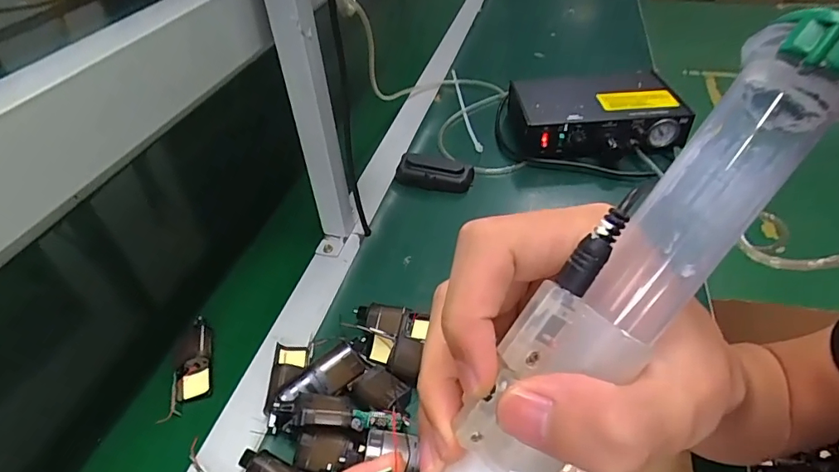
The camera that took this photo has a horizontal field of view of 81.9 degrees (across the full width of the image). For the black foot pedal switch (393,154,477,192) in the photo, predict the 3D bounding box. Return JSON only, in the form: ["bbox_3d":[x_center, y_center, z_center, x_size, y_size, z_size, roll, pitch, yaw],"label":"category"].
[{"bbox_3d":[0.020,-0.090,0.683,0.107,0.039,0.045,6,43,11],"label":"black foot pedal switch"}]

